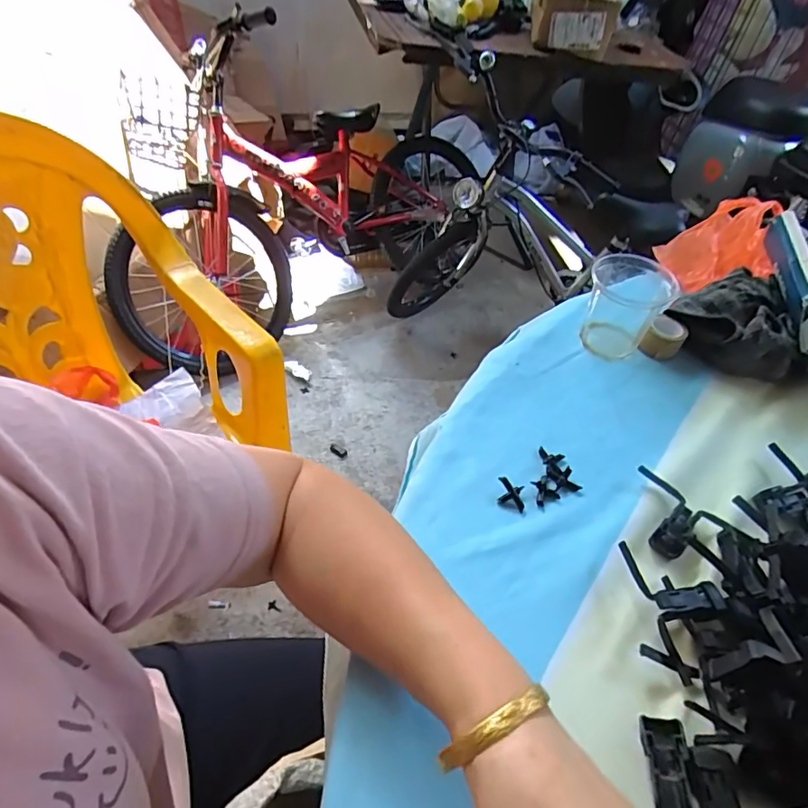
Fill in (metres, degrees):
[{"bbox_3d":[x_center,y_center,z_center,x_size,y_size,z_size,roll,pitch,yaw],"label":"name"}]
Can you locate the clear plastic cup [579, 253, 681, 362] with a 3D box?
[{"bbox_3d":[0.202,-0.094,0.482,0.067,0.075,0.068,3,49,-4],"label":"clear plastic cup"}]

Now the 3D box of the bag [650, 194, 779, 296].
[{"bbox_3d":[0.352,-0.174,0.577,0.141,0.058,0.105,-34,60,-30],"label":"bag"}]

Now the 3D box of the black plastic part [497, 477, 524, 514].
[{"bbox_3d":[0.077,0.065,0.376,0.019,0.009,0.021,8,49,1],"label":"black plastic part"}]

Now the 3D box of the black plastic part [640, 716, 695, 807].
[{"bbox_3d":[0.133,0.184,0.263,0.019,0.010,0.049,8,49,0],"label":"black plastic part"}]

